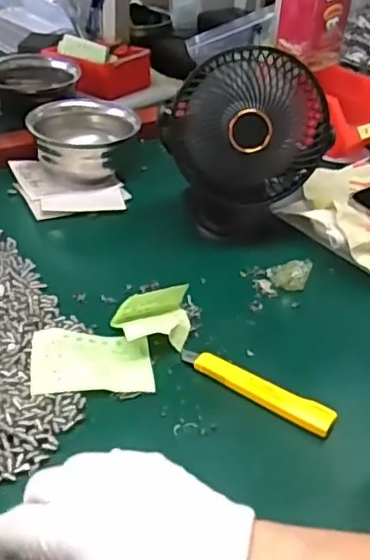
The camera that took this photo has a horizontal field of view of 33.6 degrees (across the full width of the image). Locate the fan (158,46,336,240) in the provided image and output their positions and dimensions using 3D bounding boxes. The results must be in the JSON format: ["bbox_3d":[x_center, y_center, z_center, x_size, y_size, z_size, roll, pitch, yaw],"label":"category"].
[{"bbox_3d":[0.053,-0.130,0.610,0.150,0.167,0.084,-4,39,-13],"label":"fan"}]

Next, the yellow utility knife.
[{"bbox_3d":[0.053,0.082,0.468,0.125,0.012,0.020,24,41,22],"label":"yellow utility knife"}]

